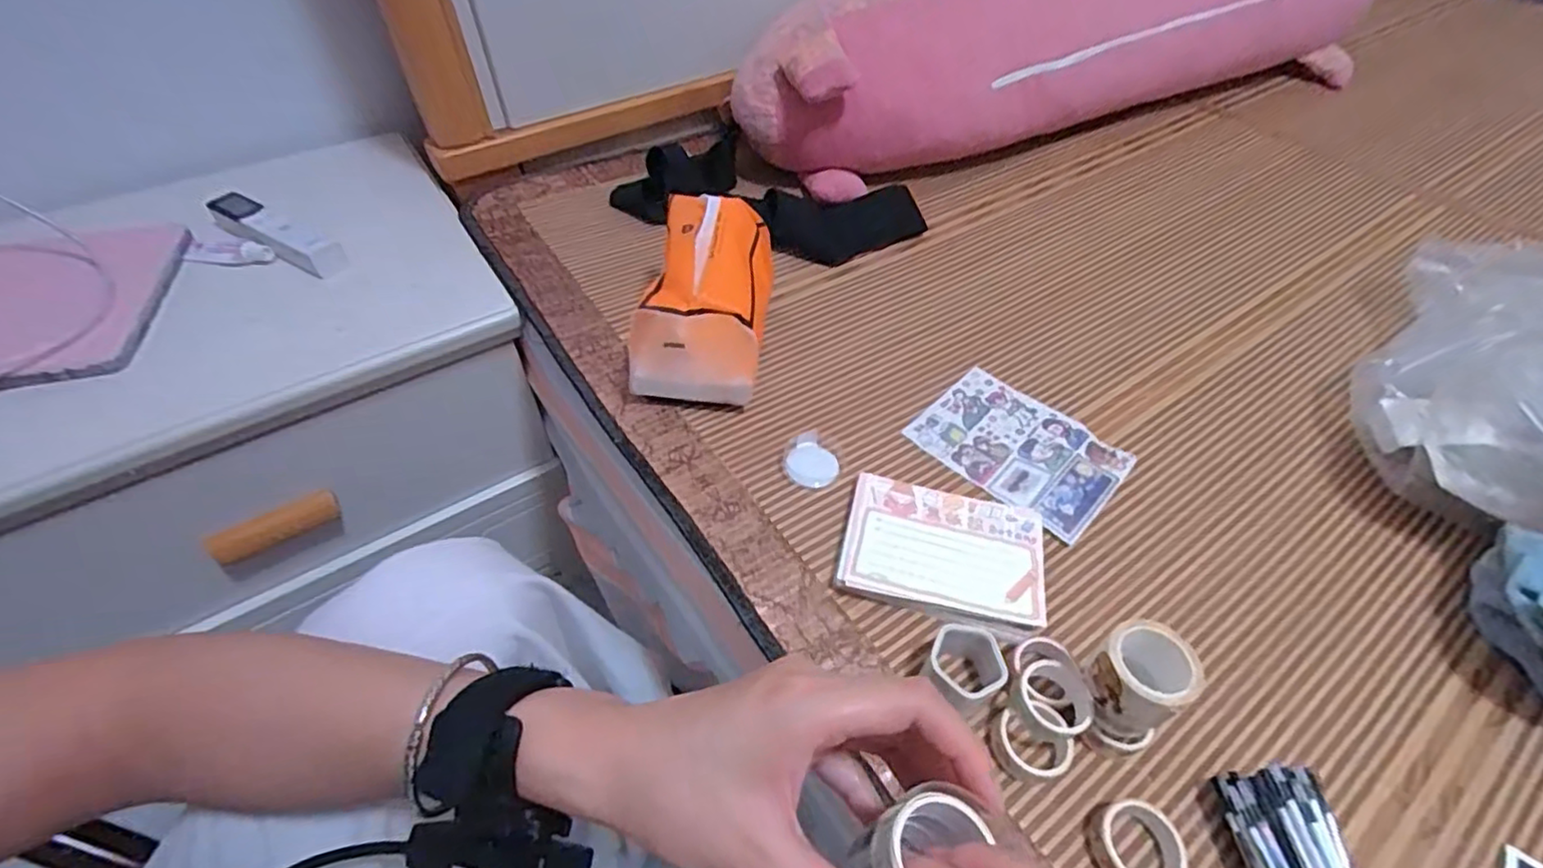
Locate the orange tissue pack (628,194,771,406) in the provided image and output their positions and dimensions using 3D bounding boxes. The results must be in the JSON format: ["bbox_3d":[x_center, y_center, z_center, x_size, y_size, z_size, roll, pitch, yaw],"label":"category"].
[{"bbox_3d":[-0.046,-0.102,0.485,0.094,0.100,0.138,5,50,3],"label":"orange tissue pack"}]

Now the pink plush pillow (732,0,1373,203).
[{"bbox_3d":[0.365,-0.456,0.743,0.850,0.179,0.160,-20,53,-17],"label":"pink plush pillow"}]

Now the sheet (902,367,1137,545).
[{"bbox_3d":[0.179,0.009,0.472,0.133,0.006,0.101,37,57,28],"label":"sheet"}]

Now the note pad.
[{"bbox_3d":[0.104,0.073,0.404,0.120,0.021,0.086,12,50,9],"label":"note pad"}]

